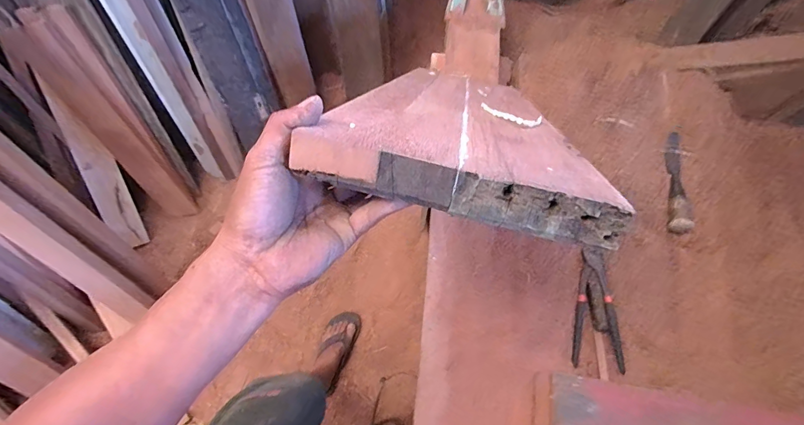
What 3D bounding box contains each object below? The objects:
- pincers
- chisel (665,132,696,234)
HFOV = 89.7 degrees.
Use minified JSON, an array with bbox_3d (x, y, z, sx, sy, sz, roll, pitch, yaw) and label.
[{"bbox_3d":[0.337,0.165,0.713,0.071,0.035,0.204,3,70,2],"label":"pincers"},{"bbox_3d":[0.565,-0.066,0.834,0.041,0.034,0.246,16,59,6],"label":"chisel"}]

